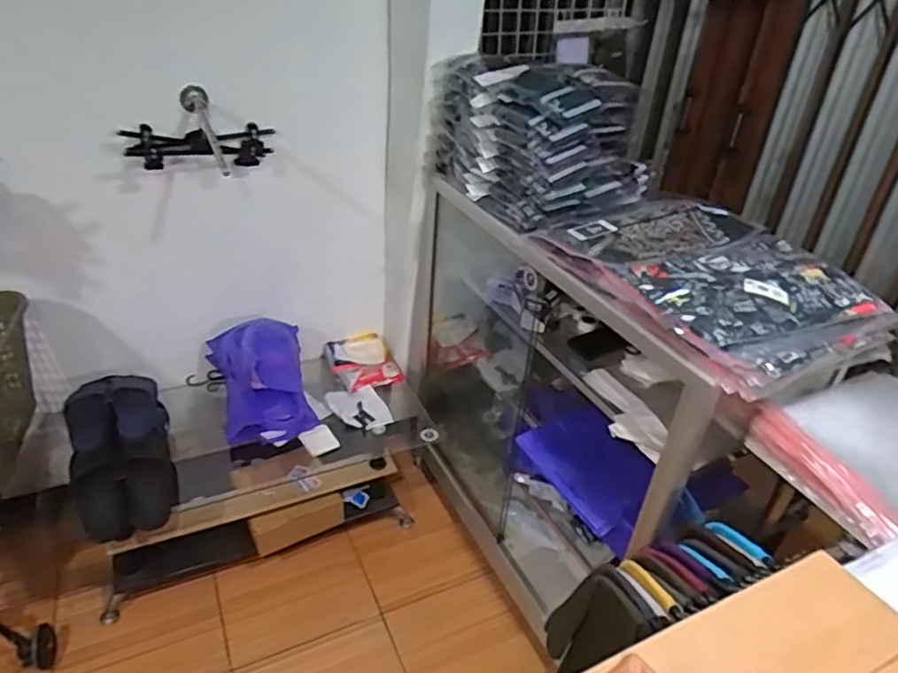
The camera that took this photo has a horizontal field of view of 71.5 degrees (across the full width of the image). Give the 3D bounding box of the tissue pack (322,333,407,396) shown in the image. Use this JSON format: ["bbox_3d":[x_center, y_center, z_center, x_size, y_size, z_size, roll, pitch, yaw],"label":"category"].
[{"bbox_3d":[-0.265,0.078,1.962,0.191,0.064,0.230,-17,38,-27],"label":"tissue pack"}]

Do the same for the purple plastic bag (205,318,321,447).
[{"bbox_3d":[-0.521,0.100,1.709,0.238,0.293,0.326,-10,35,-19],"label":"purple plastic bag"}]

